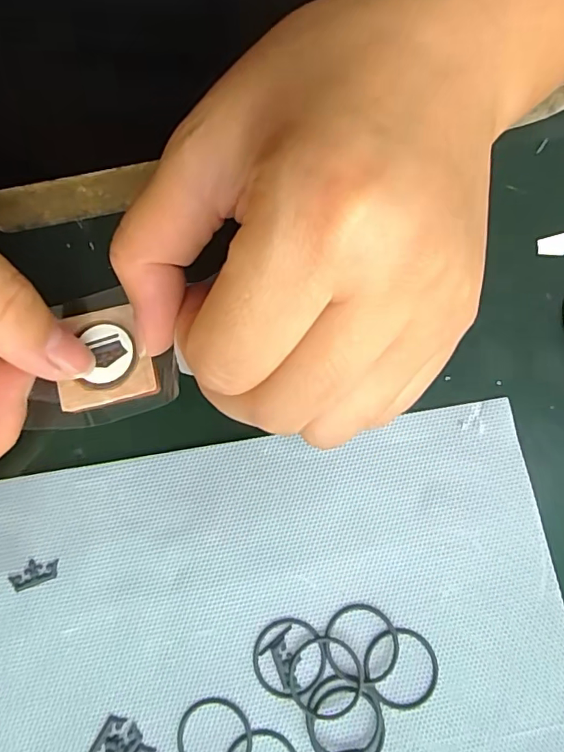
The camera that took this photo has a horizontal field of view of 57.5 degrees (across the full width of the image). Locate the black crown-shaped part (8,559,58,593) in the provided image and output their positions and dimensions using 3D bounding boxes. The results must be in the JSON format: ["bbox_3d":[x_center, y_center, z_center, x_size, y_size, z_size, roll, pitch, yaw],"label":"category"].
[{"bbox_3d":[-0.072,0.057,0.148,0.013,0.004,0.007,-21,79,-4],"label":"black crown-shaped part"}]

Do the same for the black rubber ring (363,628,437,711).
[{"bbox_3d":[0.033,0.082,0.143,0.020,0.004,0.020,0,79,0],"label":"black rubber ring"}]

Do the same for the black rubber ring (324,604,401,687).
[{"bbox_3d":[0.022,0.075,0.143,0.020,0.004,0.020,0,79,0],"label":"black rubber ring"}]

